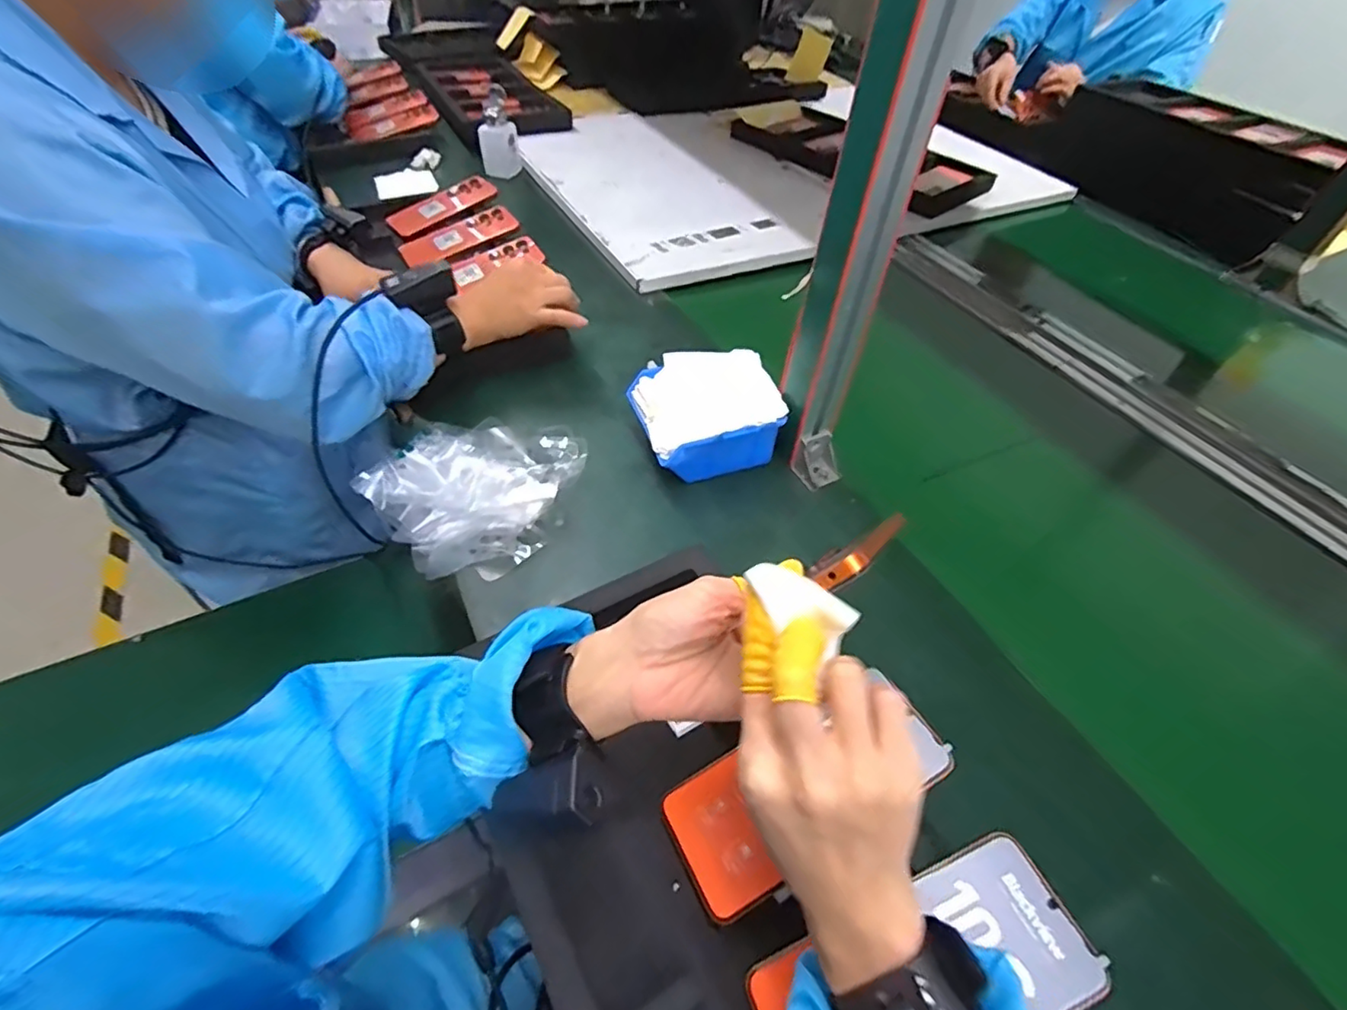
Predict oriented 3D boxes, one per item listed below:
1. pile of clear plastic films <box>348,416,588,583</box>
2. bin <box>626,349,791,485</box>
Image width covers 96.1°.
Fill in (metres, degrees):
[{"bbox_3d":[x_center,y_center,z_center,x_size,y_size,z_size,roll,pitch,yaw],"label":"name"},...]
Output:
[{"bbox_3d":[-0.183,-0.026,0.596,0.196,0.031,0.180,2,48,-3],"label":"pile of clear plastic films"},{"bbox_3d":[0.034,-0.098,0.642,0.140,0.076,0.124,-9,50,-13],"label":"bin"}]

